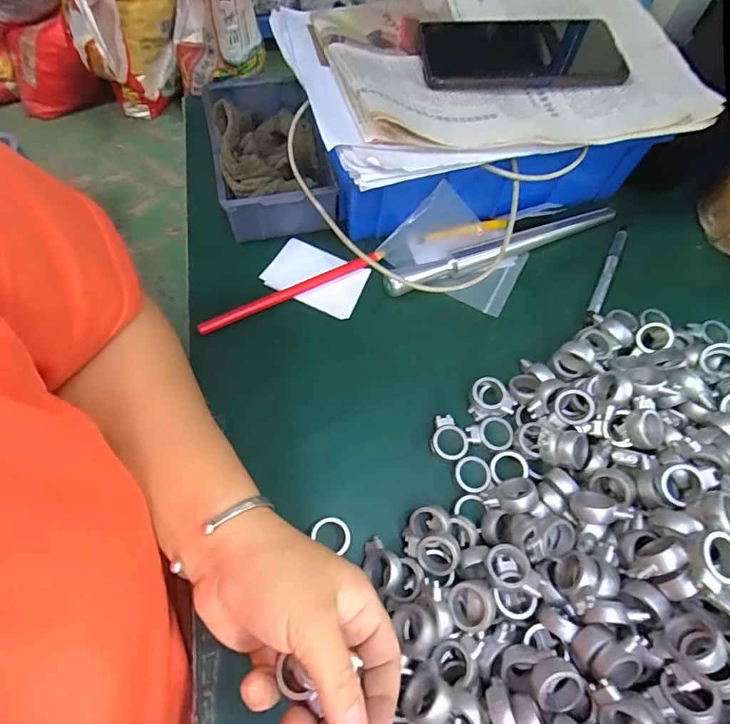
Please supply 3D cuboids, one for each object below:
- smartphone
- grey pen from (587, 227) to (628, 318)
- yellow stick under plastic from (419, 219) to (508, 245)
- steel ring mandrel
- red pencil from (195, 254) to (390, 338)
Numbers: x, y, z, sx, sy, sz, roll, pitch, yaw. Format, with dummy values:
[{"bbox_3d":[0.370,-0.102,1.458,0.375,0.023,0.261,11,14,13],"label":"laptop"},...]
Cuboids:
[{"bbox_3d":[0.124,-0.249,0.366,0.156,0.009,0.072,-4,64,-6],"label":"smartphone"},{"bbox_3d":[0.215,-0.080,0.408,0.011,0.008,0.111,28,65,10],"label":"grey pen"},{"bbox_3d":[0.090,-0.119,0.416,0.084,0.010,0.008,-14,66,-10],"label":"yellow stick under plastic"},{"bbox_3d":[0.126,-0.101,0.404,0.233,0.022,0.018,-20,67,-13],"label":"steel ring mandrel"},{"bbox_3d":[-0.059,-0.059,0.384,0.164,0.011,0.010,-25,68,-15],"label":"red pencil"}]

